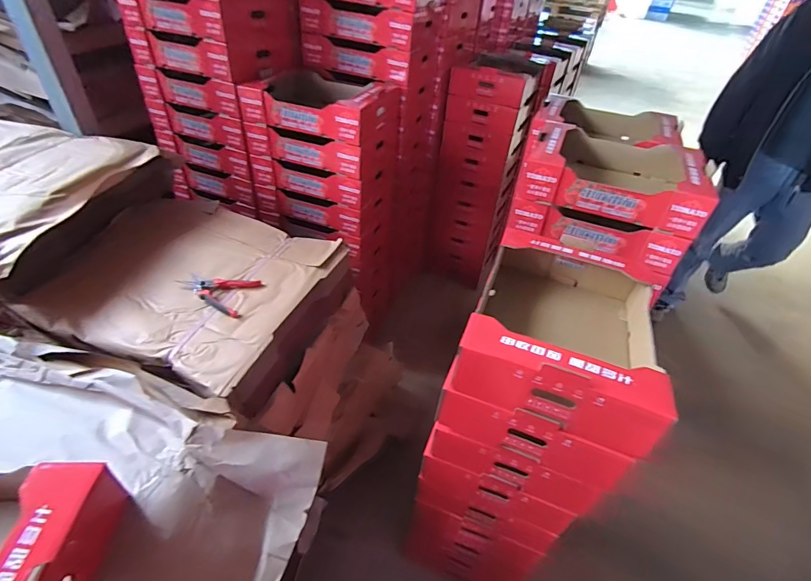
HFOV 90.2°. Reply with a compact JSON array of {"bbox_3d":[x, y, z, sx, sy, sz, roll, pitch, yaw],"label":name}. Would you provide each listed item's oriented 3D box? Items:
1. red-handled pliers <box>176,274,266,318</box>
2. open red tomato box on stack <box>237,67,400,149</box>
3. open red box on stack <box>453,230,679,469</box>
[{"bbox_3d":[-0.413,-0.011,0.929,0.165,0.026,0.118,22,44,17],"label":"red-handled pliers"},{"bbox_3d":[-0.250,-0.609,1.306,0.406,0.124,0.367,18,43,13],"label":"open red tomato box on stack"},{"bbox_3d":[0.287,0.055,0.746,0.289,0.140,0.423,19,43,14],"label":"open red box on stack"}]

